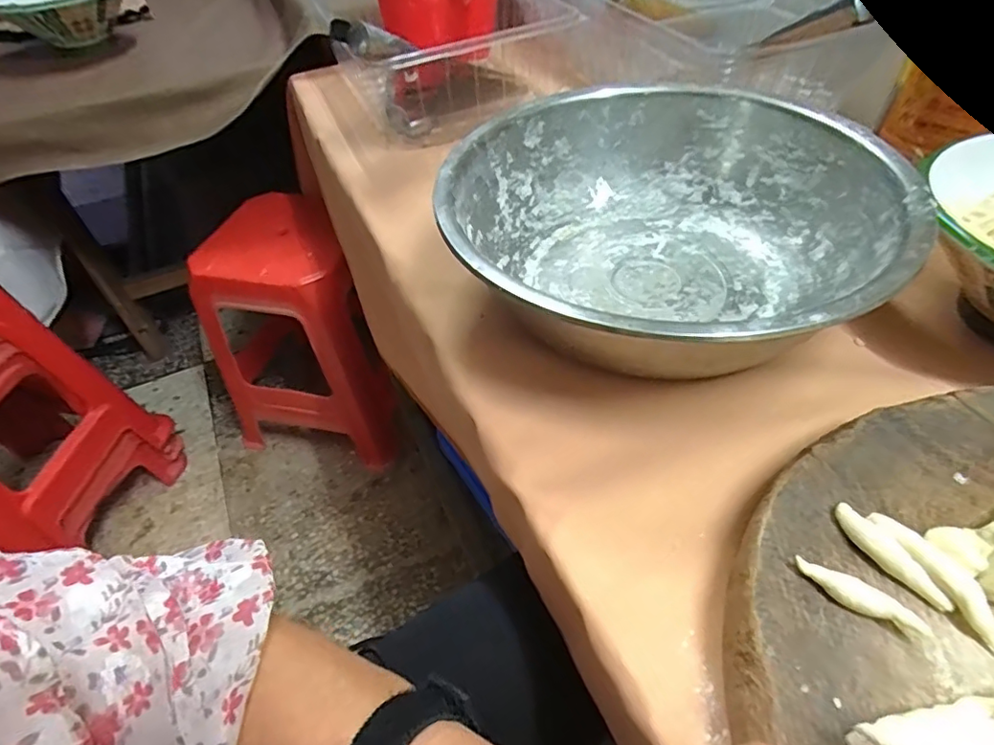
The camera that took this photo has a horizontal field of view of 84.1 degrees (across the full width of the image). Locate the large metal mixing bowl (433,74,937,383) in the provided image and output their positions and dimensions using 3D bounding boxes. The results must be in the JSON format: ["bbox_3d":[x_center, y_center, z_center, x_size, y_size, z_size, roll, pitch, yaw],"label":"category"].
[{"bbox_3d":[0.131,-0.113,0.448,0.326,0.103,0.326,-2,48,2],"label":"large metal mixing bowl"}]

